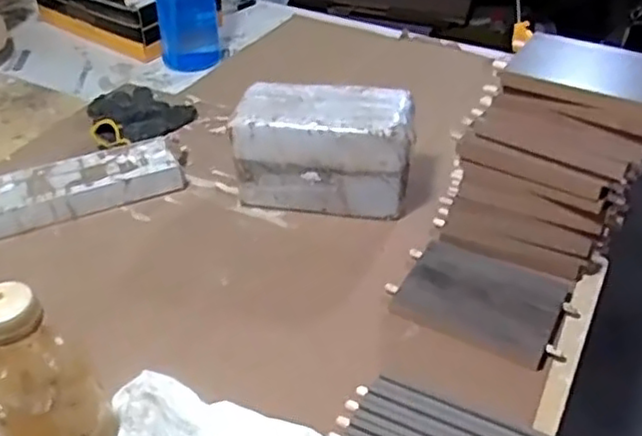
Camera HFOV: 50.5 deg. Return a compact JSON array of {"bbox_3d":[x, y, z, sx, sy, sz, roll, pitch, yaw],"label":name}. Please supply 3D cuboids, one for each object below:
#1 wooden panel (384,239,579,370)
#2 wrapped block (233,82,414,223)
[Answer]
[{"bbox_3d":[0.170,0.078,0.707,0.169,0.012,0.133,22,44,21],"label":"wooden panel"},{"bbox_3d":[0.005,-0.086,0.817,0.211,0.118,0.106,10,41,8],"label":"wrapped block"}]

